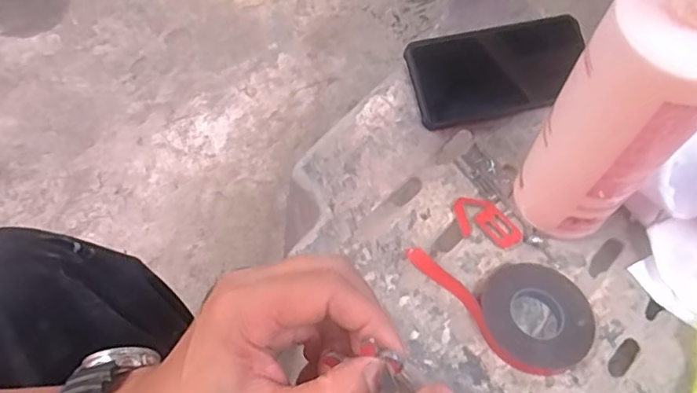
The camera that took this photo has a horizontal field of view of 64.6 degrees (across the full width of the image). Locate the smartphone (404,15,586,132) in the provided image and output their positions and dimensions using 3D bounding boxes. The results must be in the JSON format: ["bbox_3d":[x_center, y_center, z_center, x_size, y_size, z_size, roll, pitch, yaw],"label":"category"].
[{"bbox_3d":[0.140,-0.117,0.507,0.162,0.015,0.083,-12,82,-5],"label":"smartphone"}]

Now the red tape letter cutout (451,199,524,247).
[{"bbox_3d":[0.116,0.021,0.461,0.058,0.006,0.036,13,65,6],"label":"red tape letter cutout"}]

